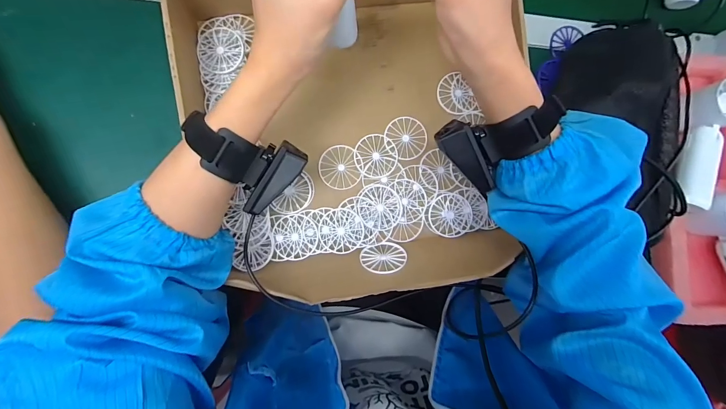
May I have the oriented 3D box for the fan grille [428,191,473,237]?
[{"bbox_3d":[0.103,0.013,0.389,0.050,0.007,0.051,-3,89,-6],"label":"fan grille"}]

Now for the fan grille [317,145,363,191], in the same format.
[{"bbox_3d":[-0.026,-0.043,0.383,0.048,0.004,0.049,-8,89,-6],"label":"fan grille"}]

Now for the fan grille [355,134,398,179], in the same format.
[{"bbox_3d":[0.016,-0.057,0.385,0.049,0.004,0.049,-8,89,-6],"label":"fan grille"}]

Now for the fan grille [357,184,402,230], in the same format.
[{"bbox_3d":[0.020,0.003,0.380,0.049,0.007,0.051,-6,89,-6],"label":"fan grille"}]

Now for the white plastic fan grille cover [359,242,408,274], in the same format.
[{"bbox_3d":[0.022,0.059,0.363,0.050,0.046,0.005,0,122,5],"label":"white plastic fan grille cover"}]

